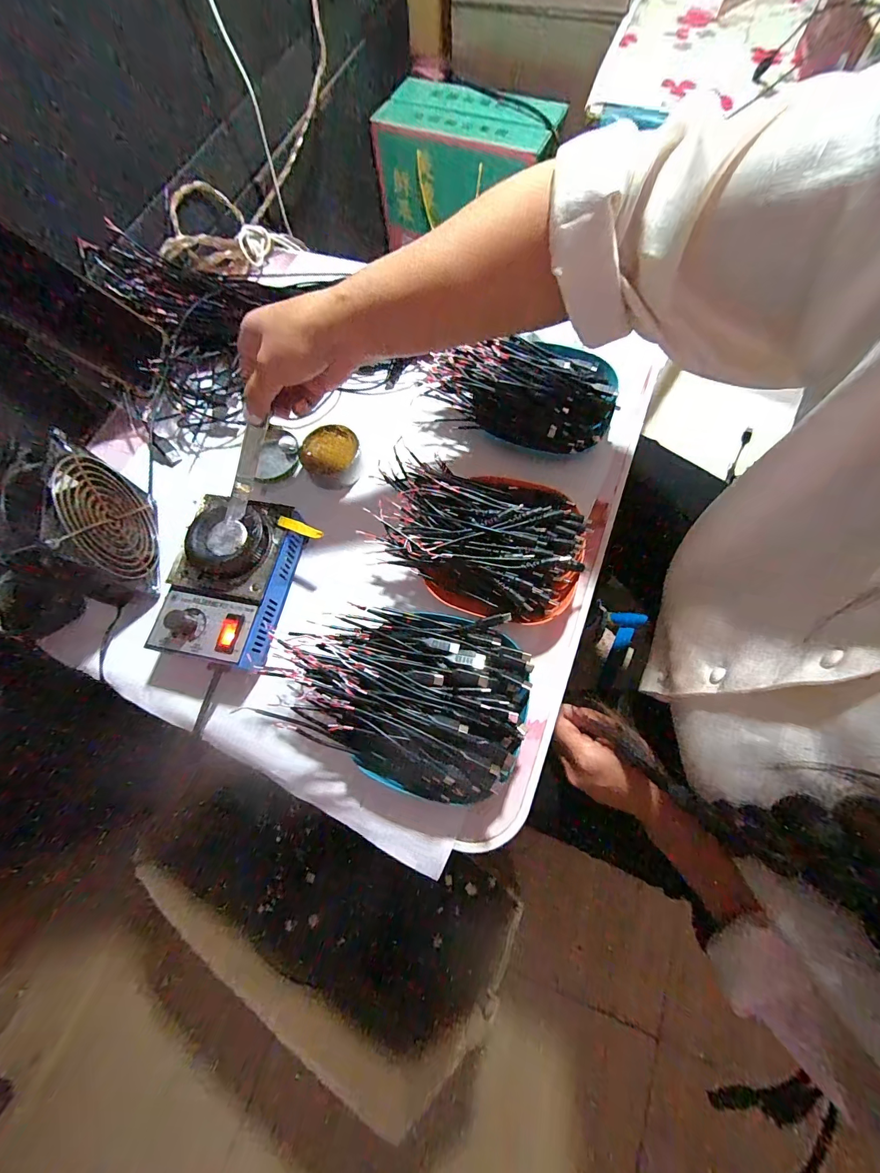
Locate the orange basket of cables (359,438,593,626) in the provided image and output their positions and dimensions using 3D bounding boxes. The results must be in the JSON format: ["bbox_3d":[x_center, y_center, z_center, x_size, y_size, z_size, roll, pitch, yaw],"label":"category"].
[{"bbox_3d":[0.031,-0.046,0.370,0.193,0.059,0.133,21,73,9],"label":"orange basket of cables"}]

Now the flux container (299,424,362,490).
[{"bbox_3d":[-0.116,-0.138,0.431,0.062,0.028,0.059,-12,71,-2],"label":"flux container"}]

